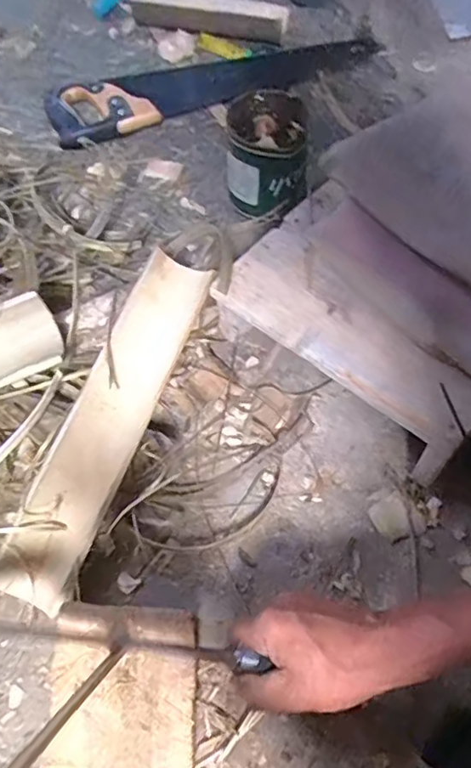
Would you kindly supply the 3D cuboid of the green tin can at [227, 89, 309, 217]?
[{"bbox_3d":[0.038,-0.272,0.717,0.095,0.107,0.120,4,62,1],"label":"green tin can"}]

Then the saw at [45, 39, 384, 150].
[{"bbox_3d":[-0.025,-0.435,0.807,0.483,0.041,0.131,-13,63,-8],"label":"saw"}]

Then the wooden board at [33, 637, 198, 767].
[{"bbox_3d":[-0.089,0.279,0.452,0.115,0.043,0.135,2,62,0],"label":"wooden board"}]

